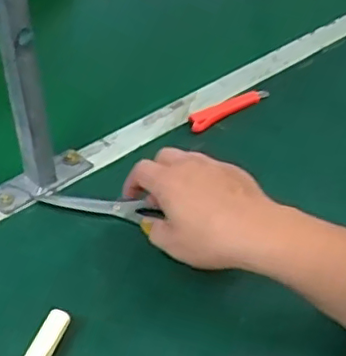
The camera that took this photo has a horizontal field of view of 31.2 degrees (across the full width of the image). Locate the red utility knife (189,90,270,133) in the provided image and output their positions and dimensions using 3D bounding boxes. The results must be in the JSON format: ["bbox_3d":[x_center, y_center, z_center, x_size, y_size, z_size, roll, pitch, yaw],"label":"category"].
[{"bbox_3d":[0.069,-0.087,0.743,0.127,0.018,0.024,-30,48,-32],"label":"red utility knife"}]

